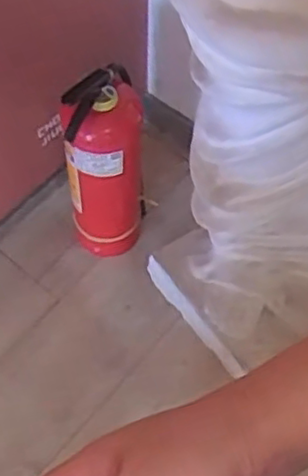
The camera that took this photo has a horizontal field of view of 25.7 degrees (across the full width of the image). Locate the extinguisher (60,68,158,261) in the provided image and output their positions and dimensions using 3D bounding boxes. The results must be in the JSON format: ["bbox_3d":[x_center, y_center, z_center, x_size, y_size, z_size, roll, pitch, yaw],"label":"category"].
[{"bbox_3d":[-0.079,-0.130,1.217,0.151,0.478,0.125,-3,61,-2],"label":"extinguisher"}]

